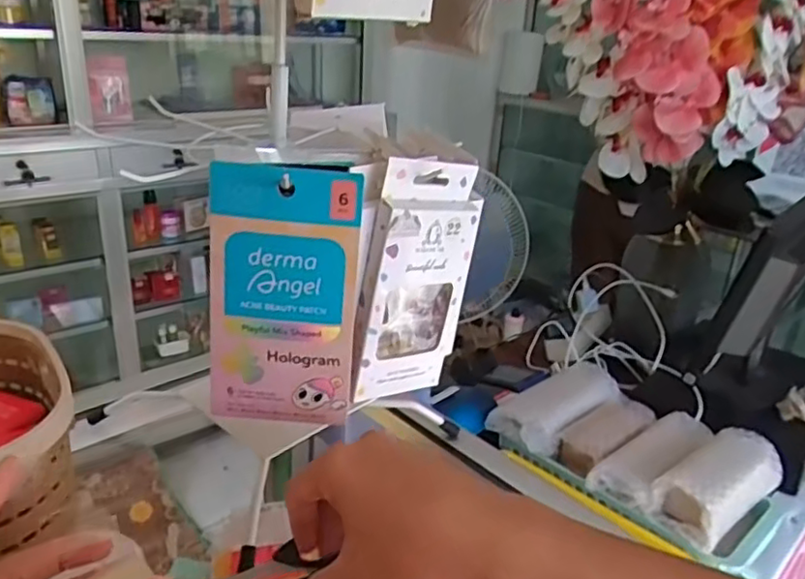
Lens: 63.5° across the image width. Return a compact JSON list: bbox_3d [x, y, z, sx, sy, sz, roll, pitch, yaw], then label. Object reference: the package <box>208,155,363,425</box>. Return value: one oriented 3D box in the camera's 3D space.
[{"bbox_3d":[-0.064,0.005,0.354,0.079,0.143,0.011,4,18,-2],"label":"package"}]

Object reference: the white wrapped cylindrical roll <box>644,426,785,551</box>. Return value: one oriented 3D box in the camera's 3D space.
[{"bbox_3d":[0.325,0.196,0.668,0.143,0.062,0.075,-15,30,-38],"label":"white wrapped cylindrical roll"}]

